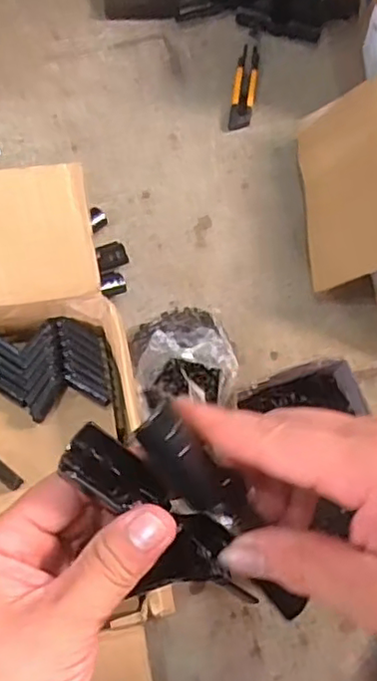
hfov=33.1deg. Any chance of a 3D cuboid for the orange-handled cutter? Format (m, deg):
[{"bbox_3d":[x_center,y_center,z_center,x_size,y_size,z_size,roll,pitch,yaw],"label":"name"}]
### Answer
[{"bbox_3d":[0.082,-0.366,0.912,0.033,0.010,0.156,8,66,1],"label":"orange-handled cutter"}]

